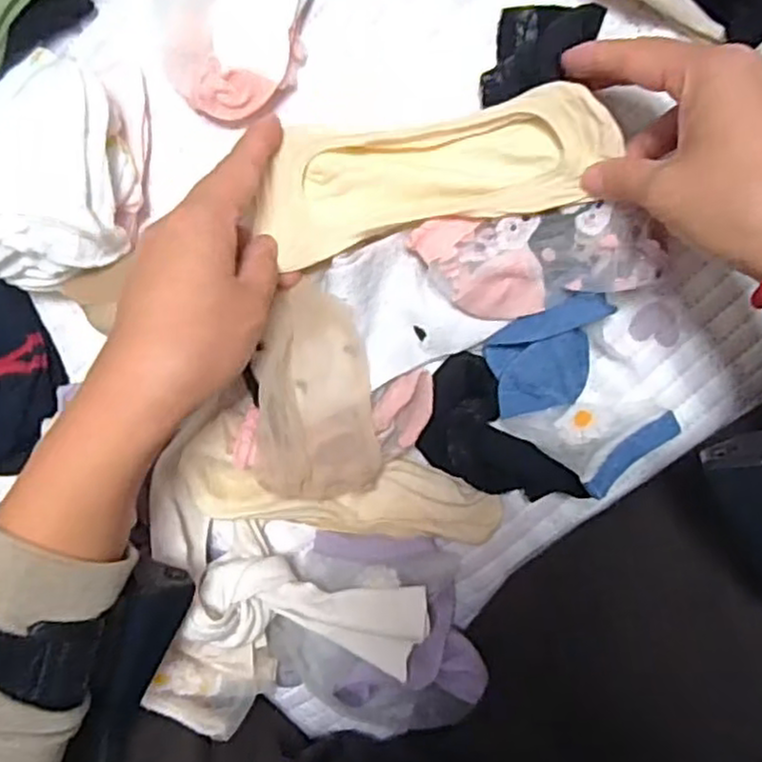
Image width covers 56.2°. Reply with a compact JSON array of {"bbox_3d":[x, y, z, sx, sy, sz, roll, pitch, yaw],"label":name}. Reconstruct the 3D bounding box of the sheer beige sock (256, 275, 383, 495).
[{"bbox_3d":[-0.030,0.008,0.361,0.057,0.028,0.107,3,94,6],"label":"sheer beige sock"}]

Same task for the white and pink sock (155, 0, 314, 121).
[{"bbox_3d":[-0.076,-0.196,0.366,0.076,0.028,0.115,13,96,5],"label":"white and pink sock"}]

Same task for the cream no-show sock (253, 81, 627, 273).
[{"bbox_3d":[0.025,-0.104,0.350,0.167,0.020,0.064,-10,93,11],"label":"cream no-show sock"}]

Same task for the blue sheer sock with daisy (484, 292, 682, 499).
[{"bbox_3d":[0.100,0.007,0.369,0.074,0.030,0.092,-32,90,8],"label":"blue sheer sock with daisy"}]

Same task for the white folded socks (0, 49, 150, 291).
[{"bbox_3d":[-0.172,-0.107,0.364,0.089,0.051,0.116,-4,94,7],"label":"white folded socks"}]

